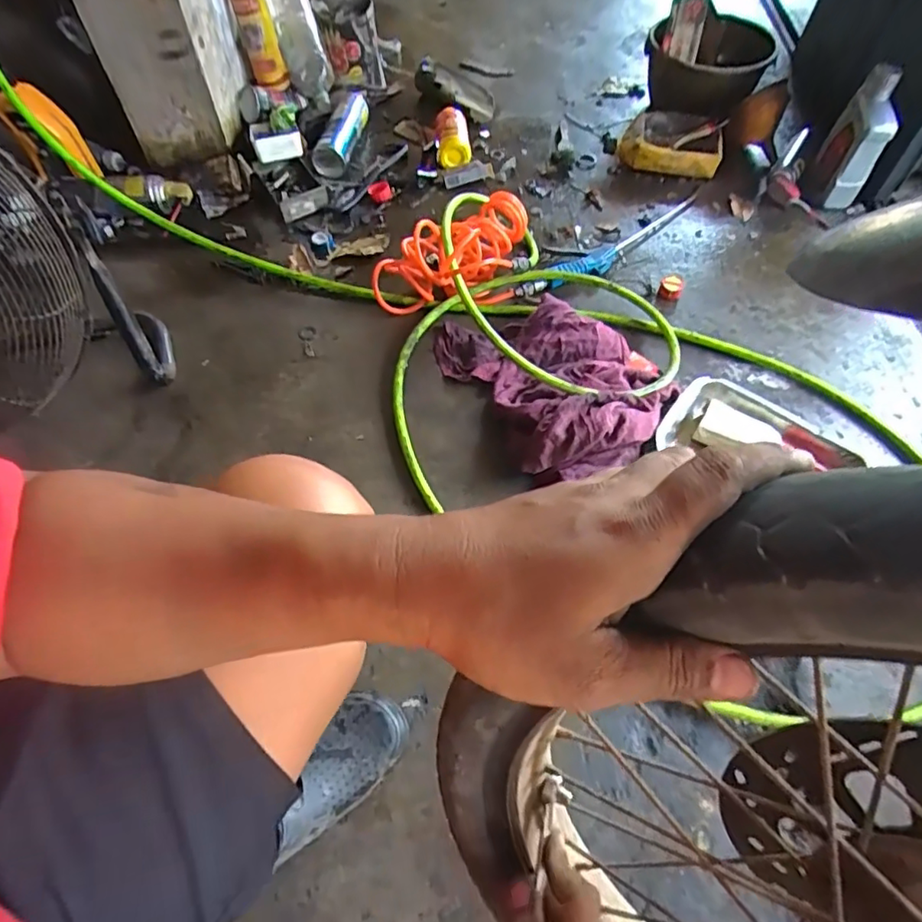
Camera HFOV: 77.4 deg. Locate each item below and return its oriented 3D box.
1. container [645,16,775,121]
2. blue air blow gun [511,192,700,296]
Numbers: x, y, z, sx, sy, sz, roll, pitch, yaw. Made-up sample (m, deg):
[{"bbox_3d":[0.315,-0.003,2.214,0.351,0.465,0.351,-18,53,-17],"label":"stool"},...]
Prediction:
[{"bbox_3d":[0.526,-0.849,1.252,0.249,0.147,0.218,22,61,12],"label":"container"},{"bbox_3d":[0.282,-0.395,1.034,0.449,0.025,0.105,-25,62,-15],"label":"blue air blow gun"}]

